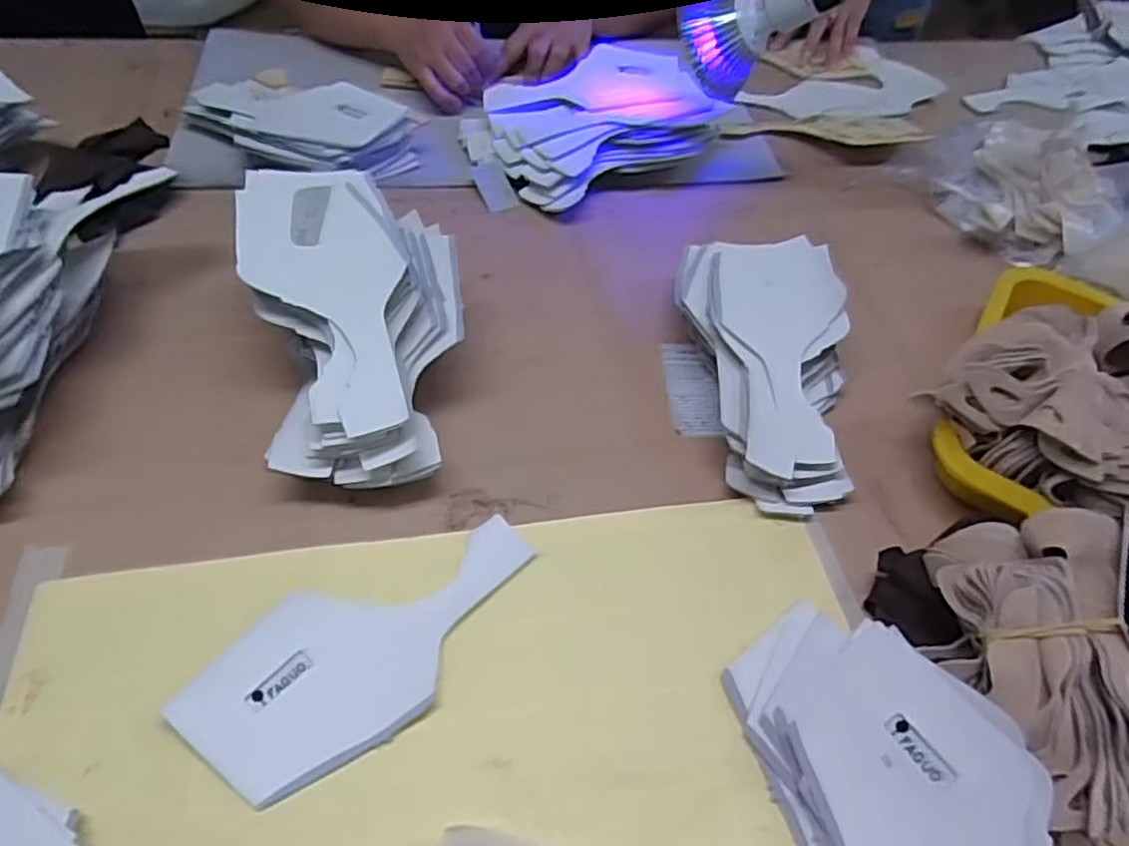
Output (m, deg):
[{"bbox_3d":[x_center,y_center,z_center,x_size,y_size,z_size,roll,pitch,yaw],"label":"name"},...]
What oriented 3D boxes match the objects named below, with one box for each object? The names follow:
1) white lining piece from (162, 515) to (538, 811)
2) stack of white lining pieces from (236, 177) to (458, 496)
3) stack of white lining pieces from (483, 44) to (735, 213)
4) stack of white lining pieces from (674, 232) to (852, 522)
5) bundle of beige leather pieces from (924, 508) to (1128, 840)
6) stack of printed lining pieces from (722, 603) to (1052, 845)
[{"bbox_3d":[-0.100,0.115,0.394,0.190,0.006,0.090,-28,59,-26],"label":"white lining piece"},{"bbox_3d":[-0.131,-0.062,0.470,0.130,0.096,0.202,-5,52,-11],"label":"stack of white lining pieces"},{"bbox_3d":[0.032,-0.287,0.704,0.207,0.067,0.155,-23,57,-23],"label":"stack of white lining pieces"},{"bbox_3d":[0.137,-0.044,0.514,0.115,0.054,0.214,8,50,0],"label":"stack of white lining pieces"},{"bbox_3d":[0.234,0.114,0.360,0.074,0.079,0.148,4,51,-3],"label":"bundle of beige leather pieces"},{"bbox_3d":[0.178,0.187,0.333,0.098,0.056,0.238,-27,59,-26],"label":"stack of printed lining pieces"}]

